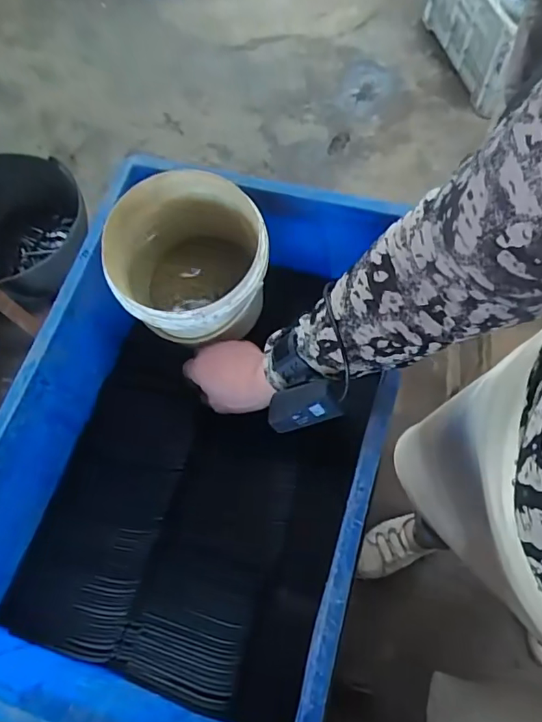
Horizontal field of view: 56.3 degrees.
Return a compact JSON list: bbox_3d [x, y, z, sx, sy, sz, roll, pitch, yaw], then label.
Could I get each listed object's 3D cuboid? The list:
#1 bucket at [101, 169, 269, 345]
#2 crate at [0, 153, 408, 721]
[{"bbox_3d":[-0.076,-0.087,0.552,0.151,0.160,0.159,-1,66,3],"label":"bucket"},{"bbox_3d":[-0.072,0.074,0.500,0.331,0.171,0.504,15,68,9],"label":"crate"}]

